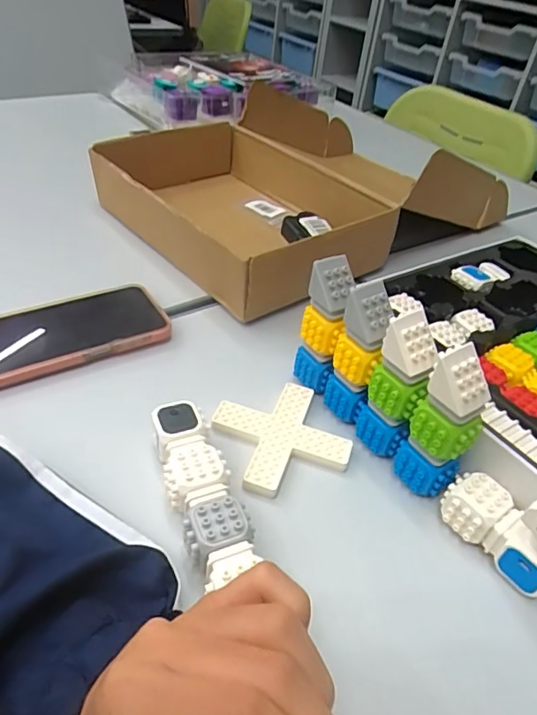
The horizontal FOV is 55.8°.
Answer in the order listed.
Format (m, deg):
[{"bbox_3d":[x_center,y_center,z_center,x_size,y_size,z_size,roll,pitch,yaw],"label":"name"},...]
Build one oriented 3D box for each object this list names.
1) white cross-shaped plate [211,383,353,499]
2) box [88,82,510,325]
[{"bbox_3d":[0.009,0.059,0.375,0.082,0.011,0.081,-13,46,-23],"label":"white cross-shaped plate"},{"bbox_3d":[0.046,-0.230,0.641,0.448,0.111,0.329,-24,51,-32],"label":"box"}]

